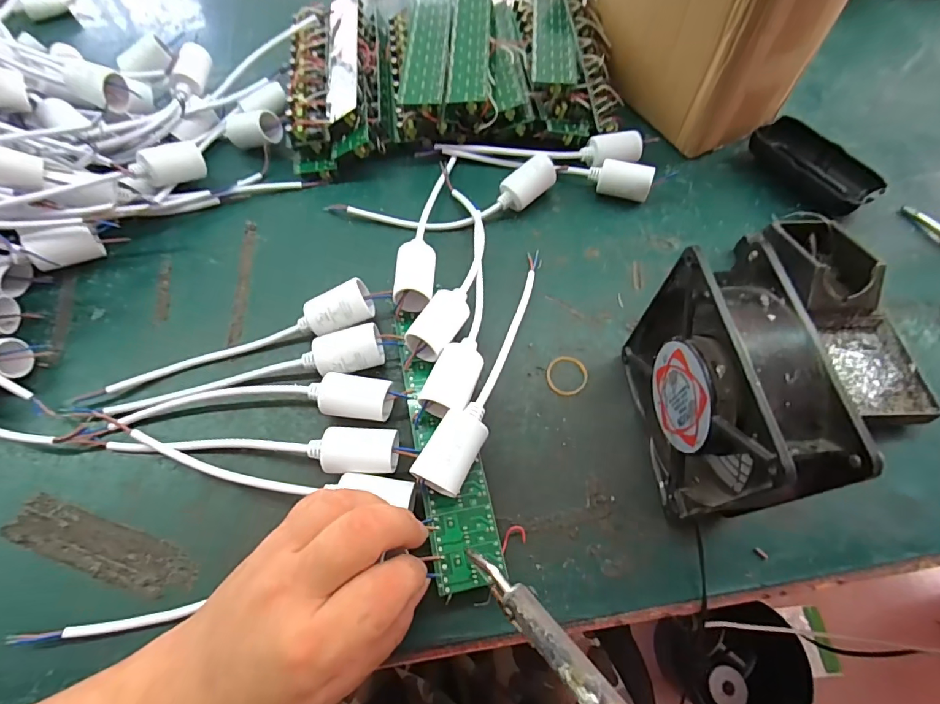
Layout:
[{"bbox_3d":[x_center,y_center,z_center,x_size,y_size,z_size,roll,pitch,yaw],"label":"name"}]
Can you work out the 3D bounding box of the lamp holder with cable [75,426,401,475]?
[{"bbox_3d":[-0.147,0.061,0.282,0.204,0.028,0.027,2,62,0],"label":"lamp holder with cable"}]

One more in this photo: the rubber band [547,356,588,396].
[{"bbox_3d":[0.069,0.016,0.320,0.028,0.004,0.029,1,62,-1],"label":"rubber band"}]

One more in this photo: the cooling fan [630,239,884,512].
[{"bbox_3d":[0.132,0.023,0.251,0.041,0.122,0.119,-3,62,-3],"label":"cooling fan"}]

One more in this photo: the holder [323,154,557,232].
[{"bbox_3d":[-0.021,-0.127,0.379,0.194,0.037,0.051,-7,62,-5],"label":"holder"}]

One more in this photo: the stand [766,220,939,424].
[{"bbox_3d":[0.268,-0.031,0.325,0.077,0.043,0.161,2,62,0],"label":"stand"}]

